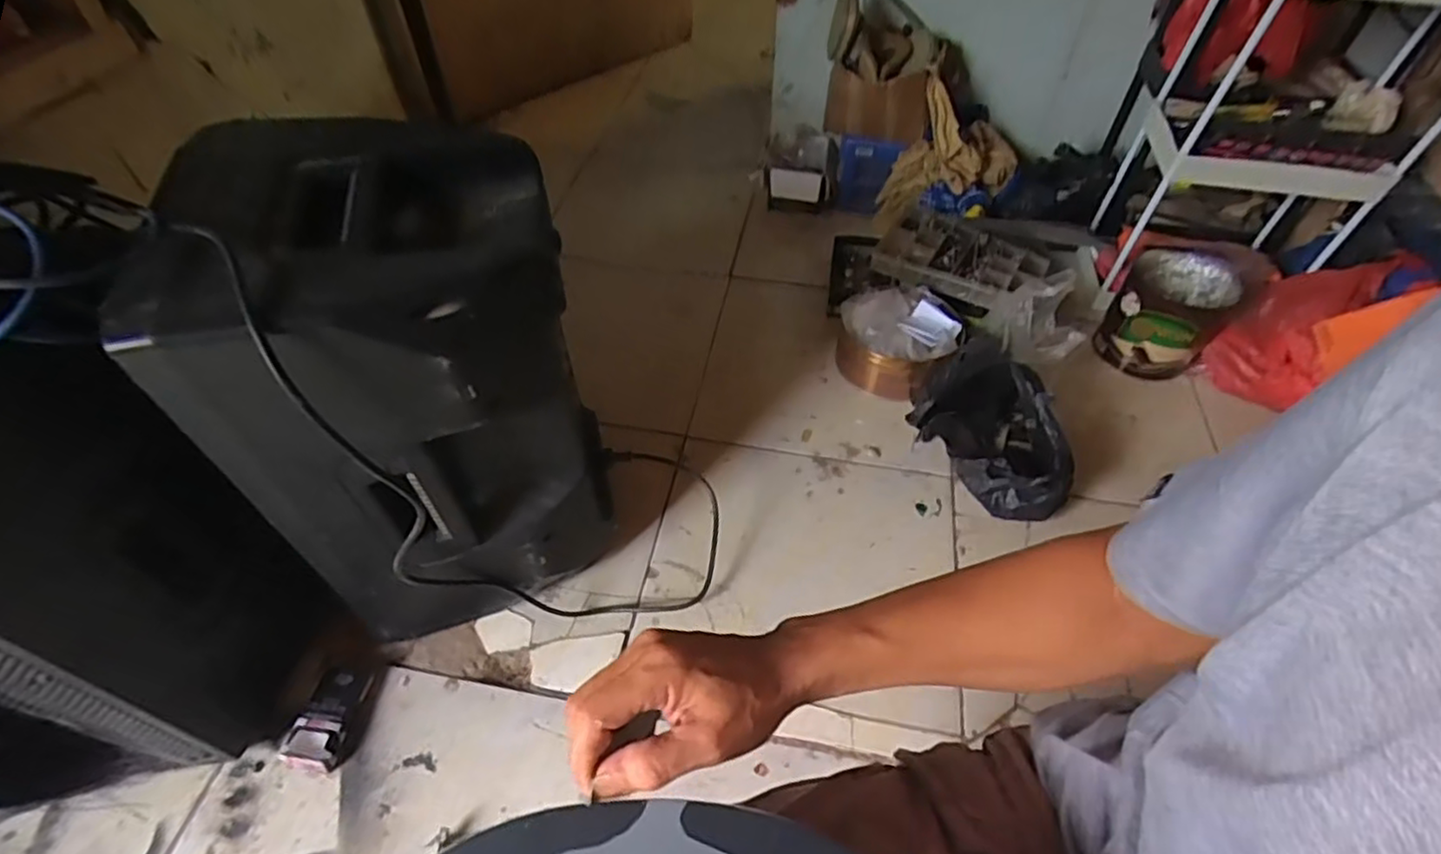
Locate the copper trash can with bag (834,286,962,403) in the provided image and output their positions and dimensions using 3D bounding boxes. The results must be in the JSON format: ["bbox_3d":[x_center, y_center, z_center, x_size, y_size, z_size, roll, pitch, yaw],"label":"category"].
[{"bbox_3d":[0.289,-0.137,1.107,0.186,0.116,0.165,-28,58,-21],"label":"copper trash can with bag"}]

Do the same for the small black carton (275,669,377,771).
[{"bbox_3d":[-0.436,0.325,0.762,0.069,0.028,0.106,9,50,9],"label":"small black carton"}]

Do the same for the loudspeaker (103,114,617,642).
[{"bbox_3d":[-0.290,-0.035,0.706,0.290,0.444,0.314,-8,53,-8],"label":"loudspeaker"}]

